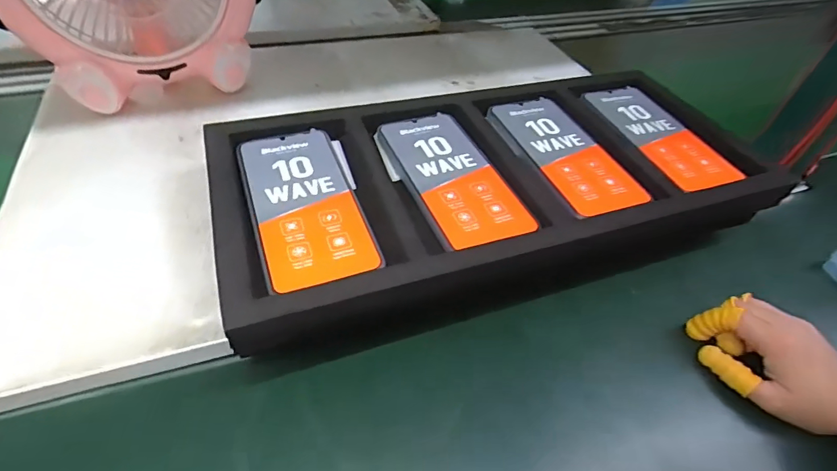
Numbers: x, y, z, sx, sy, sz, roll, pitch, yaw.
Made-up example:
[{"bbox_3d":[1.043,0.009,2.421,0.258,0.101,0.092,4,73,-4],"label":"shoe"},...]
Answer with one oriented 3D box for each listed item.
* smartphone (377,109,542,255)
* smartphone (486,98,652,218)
[{"bbox_3d":[0.027,-0.052,0.380,0.077,0.013,0.169,-14,51,-17],"label":"smartphone"},{"bbox_3d":[0.136,-0.081,0.416,0.074,0.009,0.168,-14,51,-17],"label":"smartphone"}]

